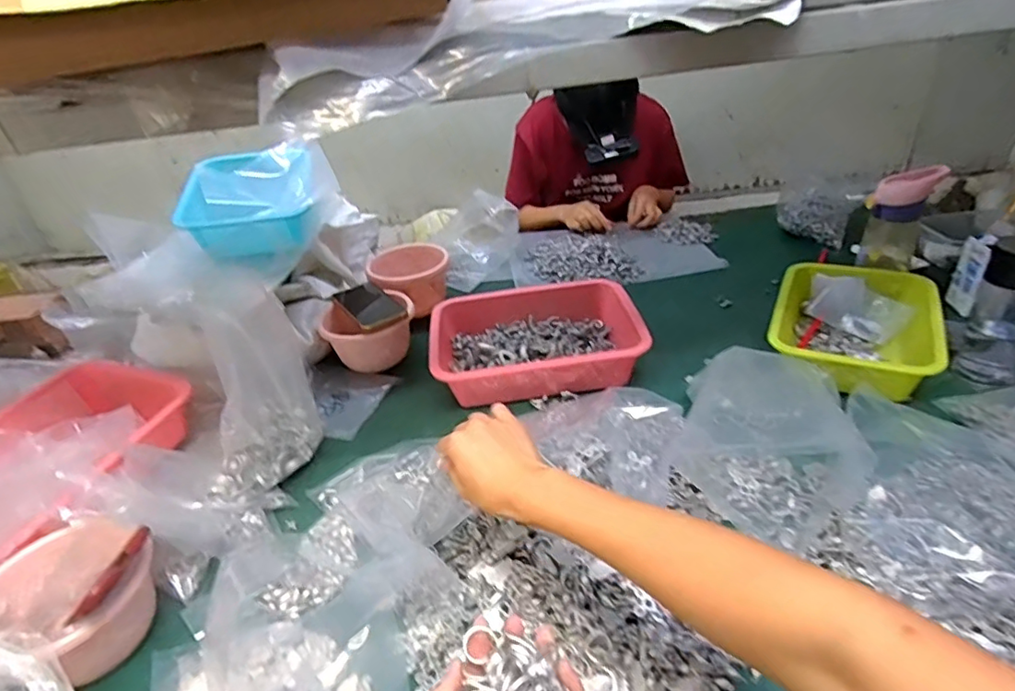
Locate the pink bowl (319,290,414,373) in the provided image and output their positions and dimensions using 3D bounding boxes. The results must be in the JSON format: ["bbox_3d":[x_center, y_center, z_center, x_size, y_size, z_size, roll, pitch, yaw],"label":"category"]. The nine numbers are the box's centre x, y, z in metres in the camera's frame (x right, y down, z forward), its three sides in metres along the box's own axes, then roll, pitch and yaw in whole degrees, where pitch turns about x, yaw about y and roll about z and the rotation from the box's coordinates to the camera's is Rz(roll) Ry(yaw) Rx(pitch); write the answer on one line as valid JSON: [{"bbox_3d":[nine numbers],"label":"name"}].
[{"bbox_3d":[-0.220,-0.018,0.912,0.146,0.079,0.121,-10,33,-5],"label":"pink bowl"}]

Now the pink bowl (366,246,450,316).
[{"bbox_3d":[-0.179,-0.116,1.062,0.149,0.089,0.182,-13,33,-10],"label":"pink bowl"}]

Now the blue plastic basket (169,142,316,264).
[{"bbox_3d":[-0.423,-0.242,0.942,0.193,0.083,0.288,-12,33,-9],"label":"blue plastic basket"}]

